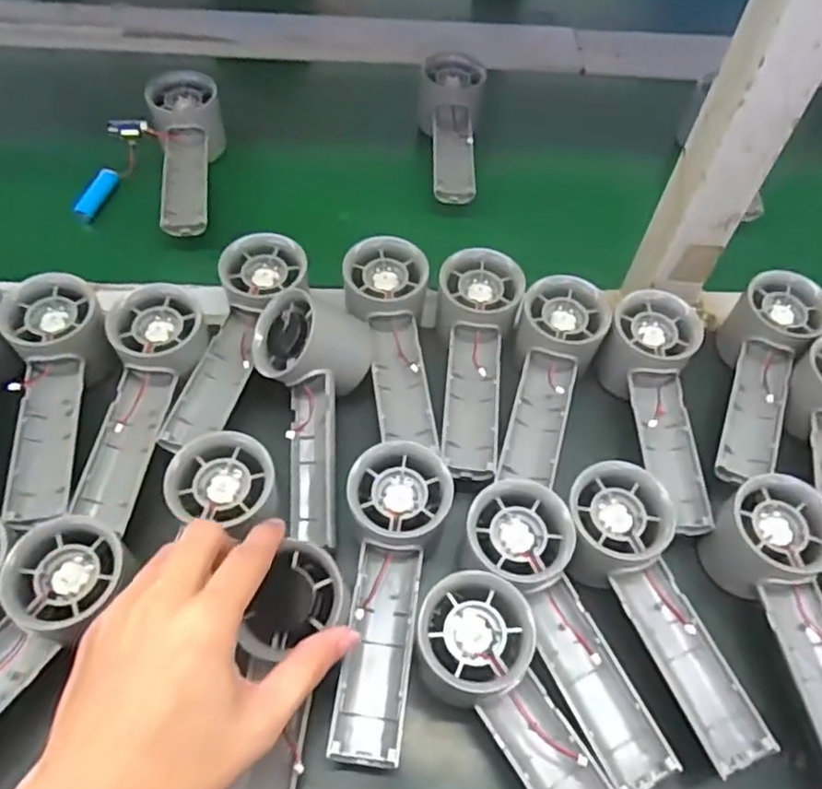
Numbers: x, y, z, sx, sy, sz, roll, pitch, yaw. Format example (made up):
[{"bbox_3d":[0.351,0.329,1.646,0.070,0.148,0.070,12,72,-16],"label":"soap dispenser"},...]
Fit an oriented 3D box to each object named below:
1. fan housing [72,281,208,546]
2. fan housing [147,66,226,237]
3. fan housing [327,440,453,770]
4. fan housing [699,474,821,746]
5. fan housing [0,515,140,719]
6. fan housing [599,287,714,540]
[{"bbox_3d":[-0.166,0.002,0.407,0.053,0.037,0.146,6,57,0],"label":"fan housing"},{"bbox_3d":[-0.185,-0.192,0.554,0.052,0.041,0.152,-2,70,-6],"label":"fan housing"},{"bbox_3d":[-0.013,0.105,0.359,0.052,0.028,0.158,7,70,1],"label":"fan housing"},{"bbox_3d":[0.221,0.128,0.369,0.057,0.054,0.159,-12,59,-11],"label":"fan housing"},{"bbox_3d":[-0.201,0.129,0.319,0.049,0.030,0.155,30,60,14],"label":"fan housing"},{"bbox_3d":[0.163,0.014,0.445,0.055,0.051,0.155,-1,70,-5],"label":"fan housing"}]

